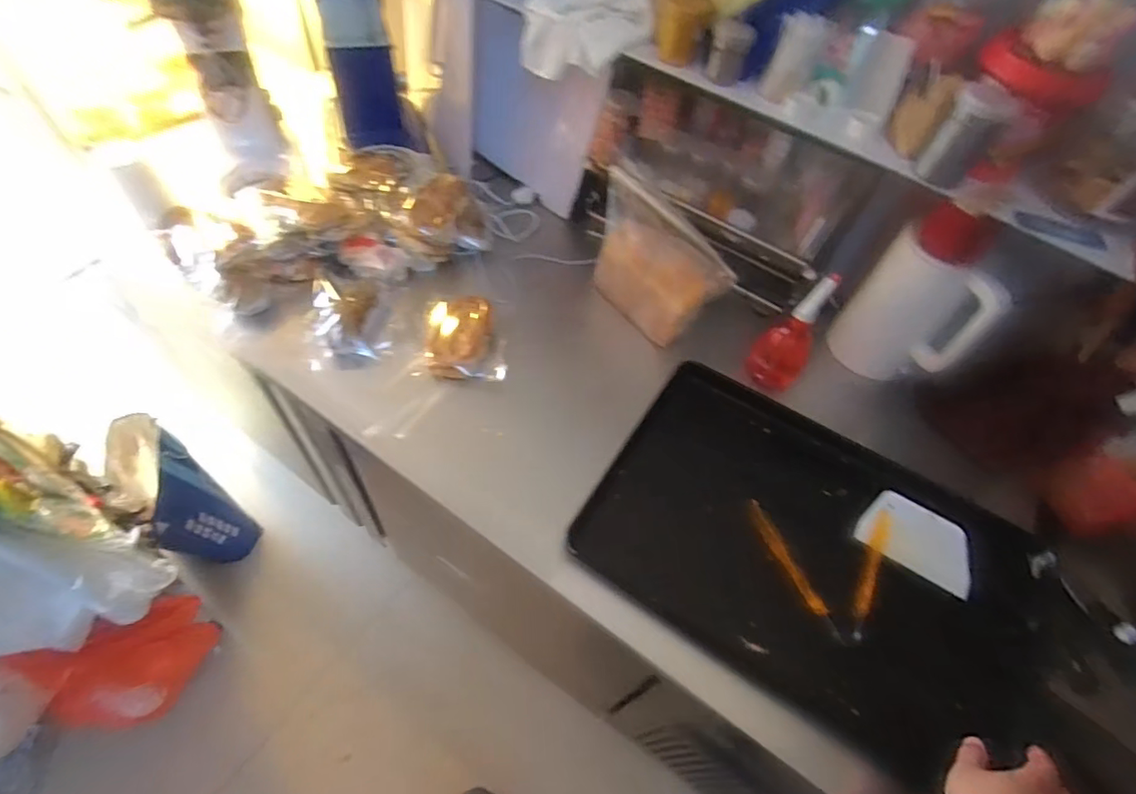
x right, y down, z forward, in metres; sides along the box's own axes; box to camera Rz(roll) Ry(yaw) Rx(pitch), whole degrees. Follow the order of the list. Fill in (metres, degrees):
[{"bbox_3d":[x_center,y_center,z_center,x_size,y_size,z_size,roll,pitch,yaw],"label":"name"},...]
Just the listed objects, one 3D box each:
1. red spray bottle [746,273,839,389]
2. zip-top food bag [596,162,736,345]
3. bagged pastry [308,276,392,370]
[{"bbox_3d":[0.367,-0.111,0.908,0.097,0.183,0.100,35,58,18],"label":"red spray bottle"},{"bbox_3d":[0.136,-0.231,0.955,0.083,0.181,0.288,-30,63,-25],"label":"zip-top food bag"},{"bbox_3d":[-0.361,-0.129,0.923,0.132,0.080,0.155,-1,55,-7],"label":"bagged pastry"}]

